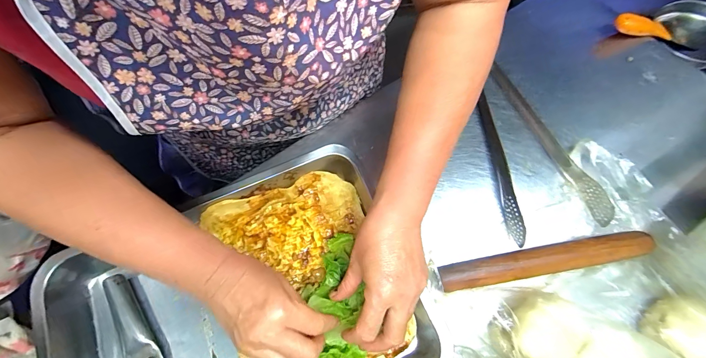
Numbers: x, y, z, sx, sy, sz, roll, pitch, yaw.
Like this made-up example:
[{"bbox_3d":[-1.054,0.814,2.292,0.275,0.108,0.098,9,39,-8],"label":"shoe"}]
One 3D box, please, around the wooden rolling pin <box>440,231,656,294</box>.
[{"bbox_3d":[0.231,0.097,0.377,0.268,0.030,0.032,-9,66,-6],"label":"wooden rolling pin"}]

